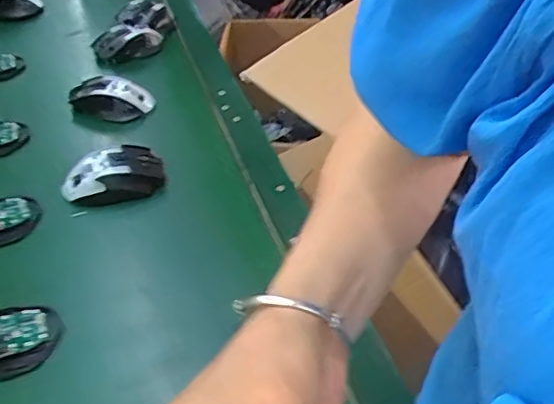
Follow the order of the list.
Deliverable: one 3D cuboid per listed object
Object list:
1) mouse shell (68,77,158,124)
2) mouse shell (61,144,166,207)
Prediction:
[{"bbox_3d":[-0.236,-0.147,0.798,0.116,0.037,0.069,2,43,-2],"label":"mouse shell"},{"bbox_3d":[-0.195,-0.032,0.674,0.118,0.036,0.073,-16,47,-19],"label":"mouse shell"}]

